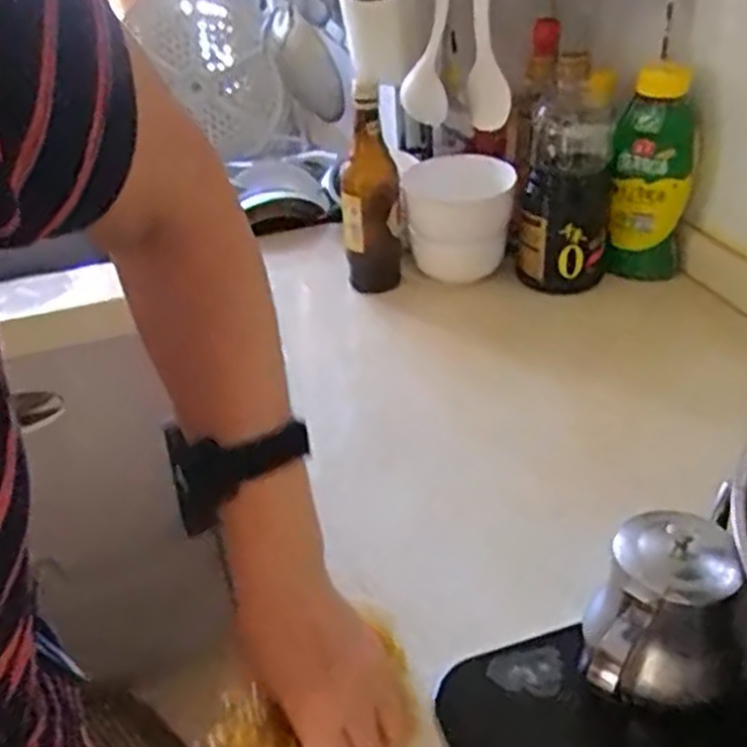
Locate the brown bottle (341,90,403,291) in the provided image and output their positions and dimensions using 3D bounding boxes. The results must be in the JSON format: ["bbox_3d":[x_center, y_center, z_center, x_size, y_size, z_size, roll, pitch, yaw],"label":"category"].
[{"bbox_3d":[-0.006,-0.207,0.913,0.066,0.227,0.061,-5,35,-1],"label":"brown bottle"}]

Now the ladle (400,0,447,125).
[{"bbox_3d":[0.068,-0.388,0.914,0.058,0.184,0.034,19,16,31],"label":"ladle"}]

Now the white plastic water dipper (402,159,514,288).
[{"bbox_3d":[0.106,-0.202,0.996,0.126,0.127,0.139,-2,35,4],"label":"white plastic water dipper"}]

